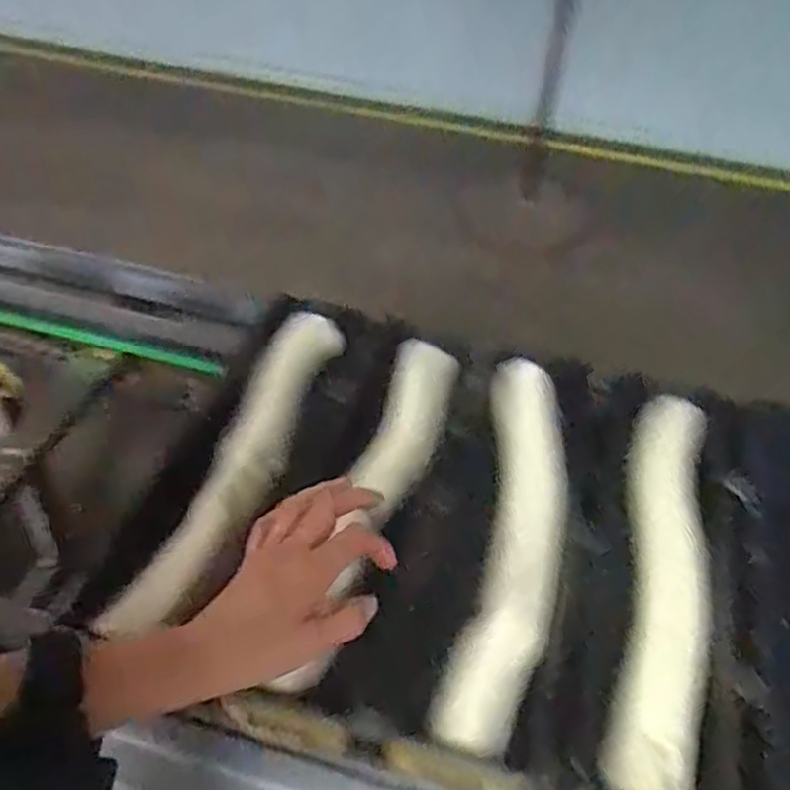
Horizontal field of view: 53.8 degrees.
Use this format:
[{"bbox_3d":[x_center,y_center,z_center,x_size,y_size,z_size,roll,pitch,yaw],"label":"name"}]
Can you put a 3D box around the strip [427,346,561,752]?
[{"bbox_3d":[0.089,0.100,0.578,0.067,0.044,0.328,8,47,9],"label":"strip"}]

